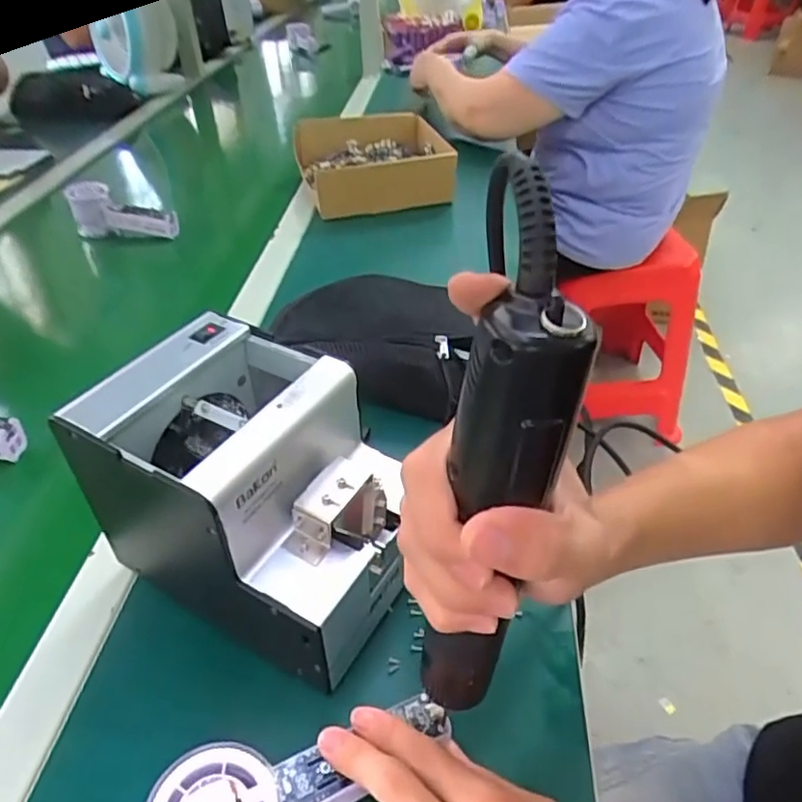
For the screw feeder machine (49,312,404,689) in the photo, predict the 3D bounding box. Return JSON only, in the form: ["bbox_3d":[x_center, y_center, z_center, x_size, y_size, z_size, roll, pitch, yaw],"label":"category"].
[{"bbox_3d":[-0.084,0.051,0.383,0.175,0.138,0.128,20,45,24],"label":"screw feeder machine"}]

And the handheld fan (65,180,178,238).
[{"bbox_3d":[-0.383,-0.258,0.856,0.153,0.061,0.054,12,43,17],"label":"handheld fan"}]

